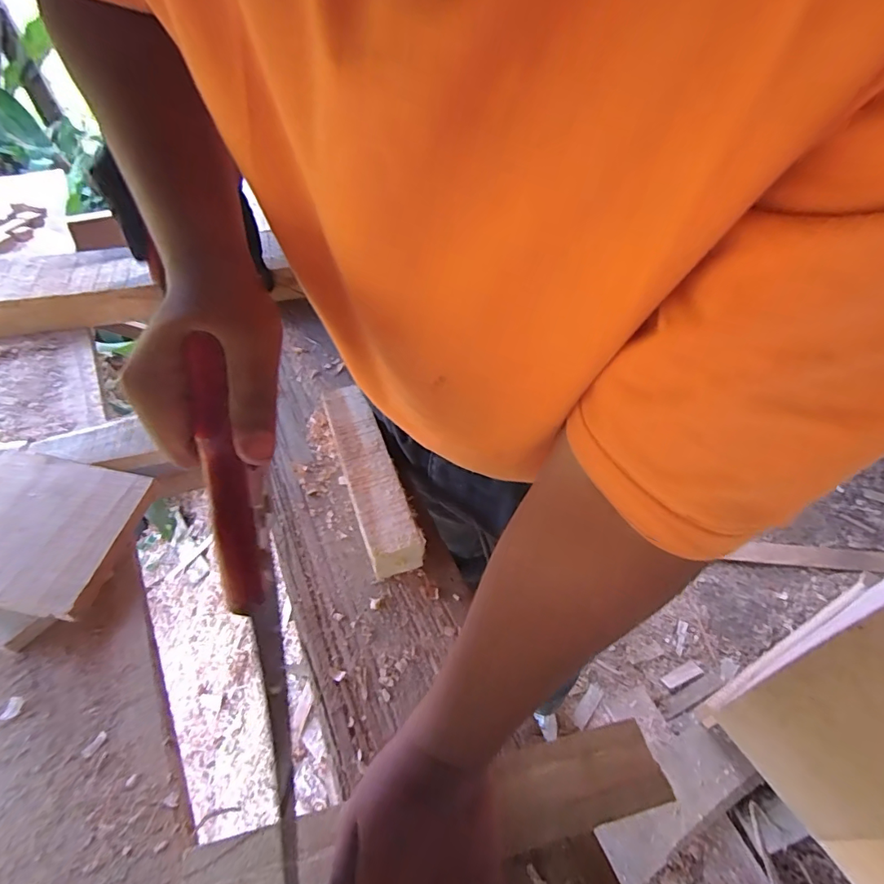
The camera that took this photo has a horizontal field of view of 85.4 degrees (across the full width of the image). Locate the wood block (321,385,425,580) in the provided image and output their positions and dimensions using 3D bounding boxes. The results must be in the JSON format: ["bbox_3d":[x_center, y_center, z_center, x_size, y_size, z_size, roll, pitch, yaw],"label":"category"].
[{"bbox_3d":[-0.079,0.029,0.512,0.055,0.043,0.237,-15,52,-14],"label":"wood block"}]

